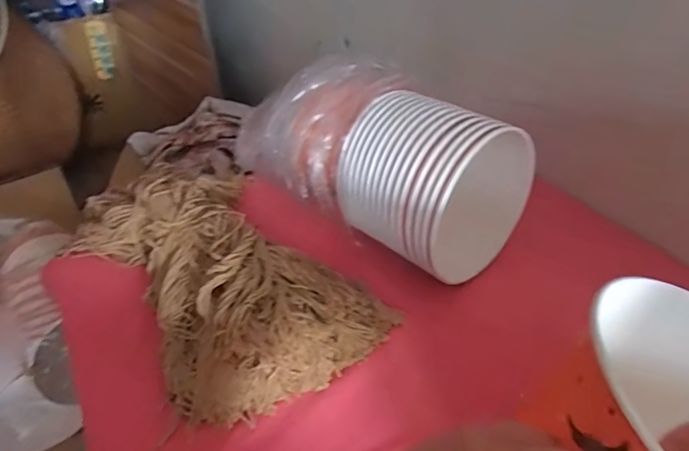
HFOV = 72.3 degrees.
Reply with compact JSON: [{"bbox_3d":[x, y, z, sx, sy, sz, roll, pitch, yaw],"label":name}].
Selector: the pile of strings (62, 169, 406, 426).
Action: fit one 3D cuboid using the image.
[{"bbox_3d":[-0.135,0.035,0.491,0.201,0.058,0.352,-30,47,-28],"label":"pile of strings"}]

